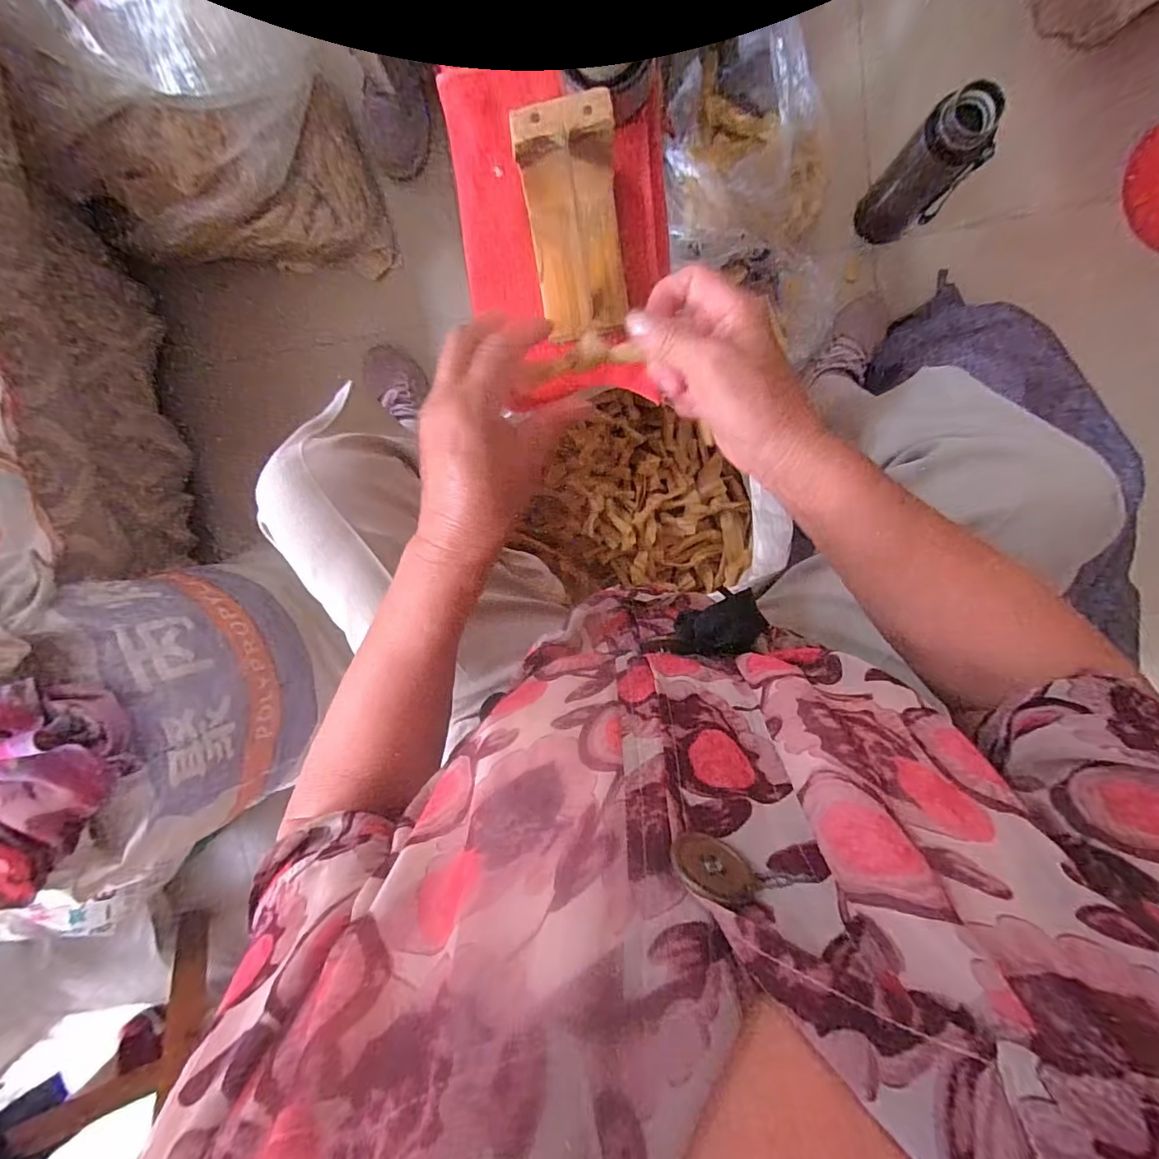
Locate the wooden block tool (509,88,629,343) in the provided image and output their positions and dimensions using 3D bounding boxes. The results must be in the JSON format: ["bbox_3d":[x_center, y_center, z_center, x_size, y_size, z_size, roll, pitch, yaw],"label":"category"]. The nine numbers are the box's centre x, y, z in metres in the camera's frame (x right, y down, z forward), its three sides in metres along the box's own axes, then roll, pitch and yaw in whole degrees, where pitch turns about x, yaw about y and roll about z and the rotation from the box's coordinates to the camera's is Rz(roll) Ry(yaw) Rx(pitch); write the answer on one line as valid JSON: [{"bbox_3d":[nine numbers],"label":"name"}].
[{"bbox_3d":[-0.003,-0.220,0.325,0.059,0.068,0.103,-7,97,6],"label":"wooden block tool"}]

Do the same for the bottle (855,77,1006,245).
[{"bbox_3d":[0.413,-0.484,0.616,0.078,0.180,0.069,43,99,-2],"label":"bottle"}]

